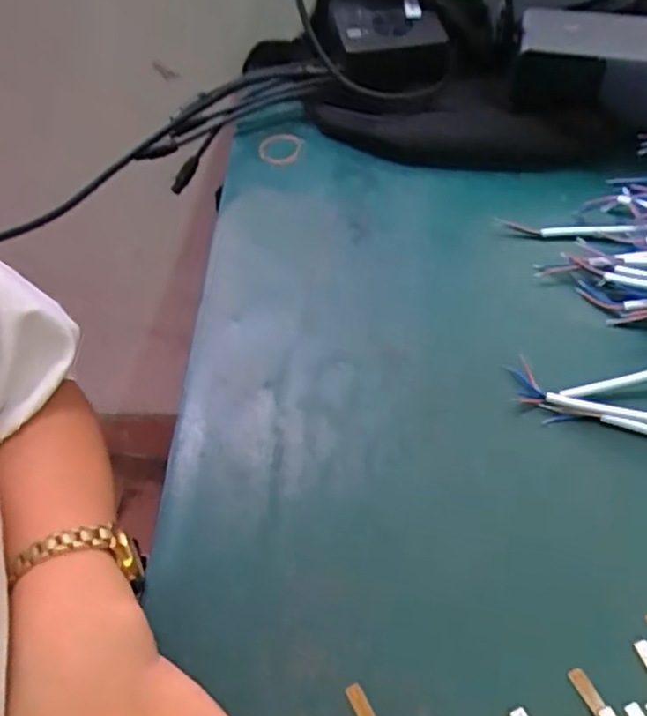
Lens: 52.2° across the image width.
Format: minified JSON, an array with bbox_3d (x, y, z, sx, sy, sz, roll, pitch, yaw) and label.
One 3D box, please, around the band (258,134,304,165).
[{"bbox_3d":[-0.033,-0.158,0.501,0.029,0.006,0.036,18,55,9],"label":"band"}]

